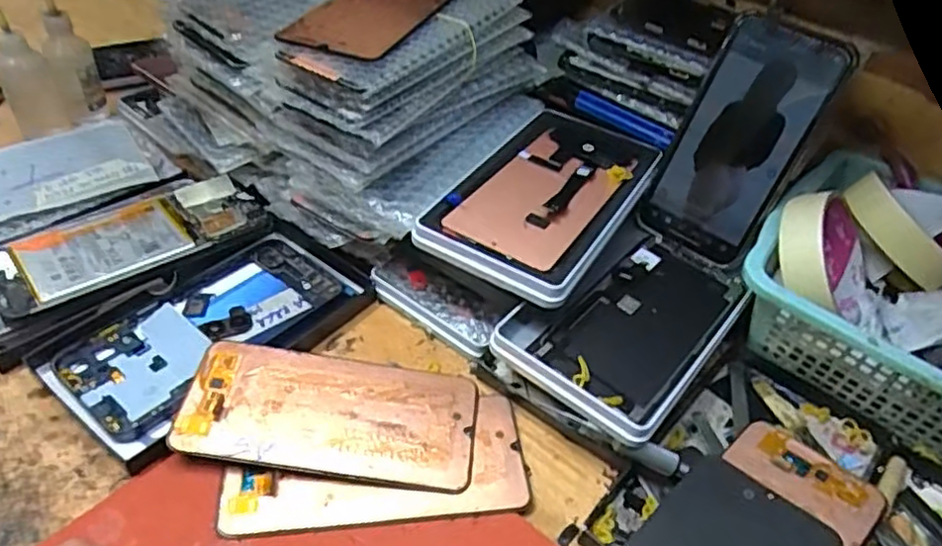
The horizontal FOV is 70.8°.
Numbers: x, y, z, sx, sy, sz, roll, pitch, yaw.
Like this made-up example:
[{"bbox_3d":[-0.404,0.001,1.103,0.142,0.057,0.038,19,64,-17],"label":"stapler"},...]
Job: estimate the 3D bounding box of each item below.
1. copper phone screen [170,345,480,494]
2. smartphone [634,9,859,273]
[{"bbox_3d":[-0.075,0.076,0.355,0.151,0.006,0.072,8,47,-5],"label":"copper phone screen"},{"bbox_3d":[0.168,-0.081,0.419,0.070,0.148,0.007,31,23,20],"label":"smartphone"}]

